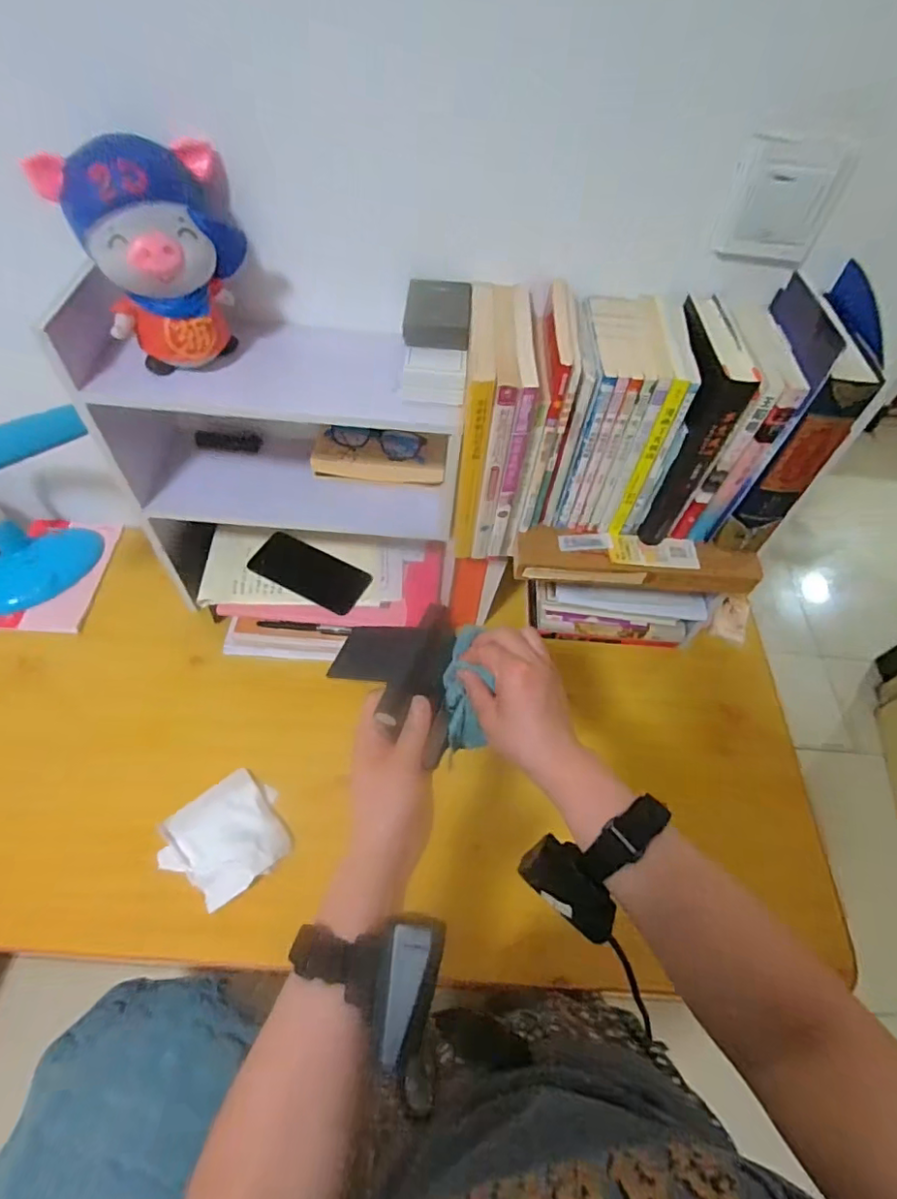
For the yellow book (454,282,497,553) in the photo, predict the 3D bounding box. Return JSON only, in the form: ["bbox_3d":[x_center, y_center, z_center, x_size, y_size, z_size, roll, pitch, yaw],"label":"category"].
[{"bbox_3d":[0.025,-0.191,0.622,0.023,0.227,0.170,3,56,-2],"label":"yellow book"}]

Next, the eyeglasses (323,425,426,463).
[{"bbox_3d":[-0.093,-0.201,0.706,0.126,0.024,0.036,9,56,2],"label":"eyeglasses"}]

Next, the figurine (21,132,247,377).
[{"bbox_3d":[-0.260,-0.309,0.512,0.145,0.162,0.094,-24,61,-19],"label":"figurine"}]

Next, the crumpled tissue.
[{"bbox_3d":[-0.266,0.279,0.662,0.132,0.047,0.132,-34,65,-24],"label":"crumpled tissue"}]

